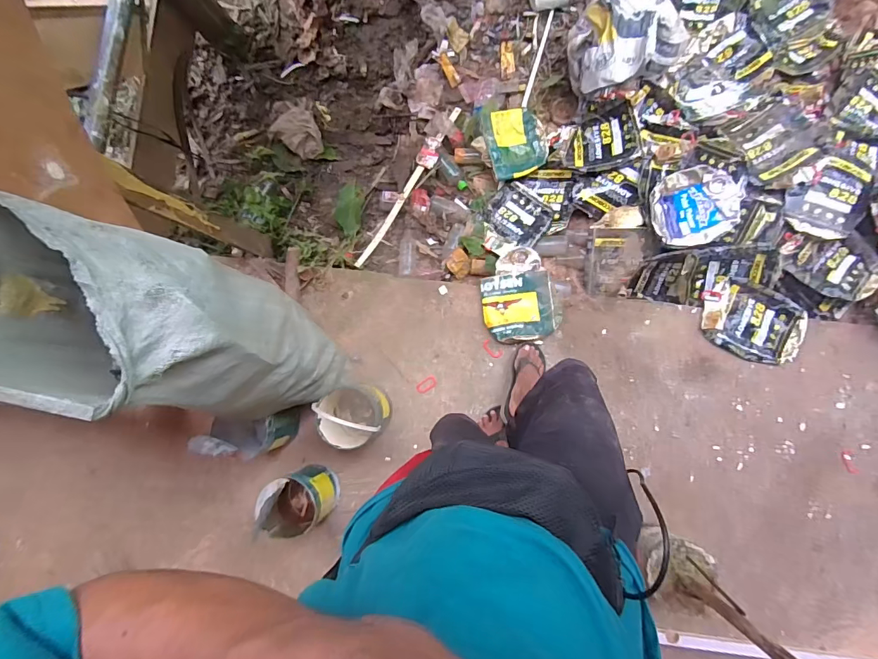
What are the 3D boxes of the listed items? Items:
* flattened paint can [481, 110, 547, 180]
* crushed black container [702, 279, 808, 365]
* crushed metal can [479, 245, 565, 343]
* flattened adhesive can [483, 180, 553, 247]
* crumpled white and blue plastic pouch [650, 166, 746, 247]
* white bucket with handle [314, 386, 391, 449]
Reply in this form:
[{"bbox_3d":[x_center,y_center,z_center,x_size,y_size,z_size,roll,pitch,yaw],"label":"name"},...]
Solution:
[{"bbox_3d":[0.267,-0.660,1.508,0.210,0.046,0.259,-12,81,4],"label":"flattened paint can"},{"bbox_3d":[0.932,-0.018,1.286,0.275,0.031,0.208,17,86,8],"label":"crushed black container"},{"bbox_3d":[0.245,-0.103,1.321,0.222,0.052,0.290,-11,82,5],"label":"crushed metal can"},{"bbox_3d":[0.275,-0.393,1.497,0.214,0.014,0.182,42,90,8],"label":"flattened adhesive can"},{"bbox_3d":[0.778,-0.370,1.303,0.287,0.060,0.222,-11,82,5],"label":"crumpled white and blue plastic pouch"},{"bbox_3d":[-0.246,0.251,1.264,0.184,0.184,0.167,-9,83,5],"label":"white bucket with handle"}]

